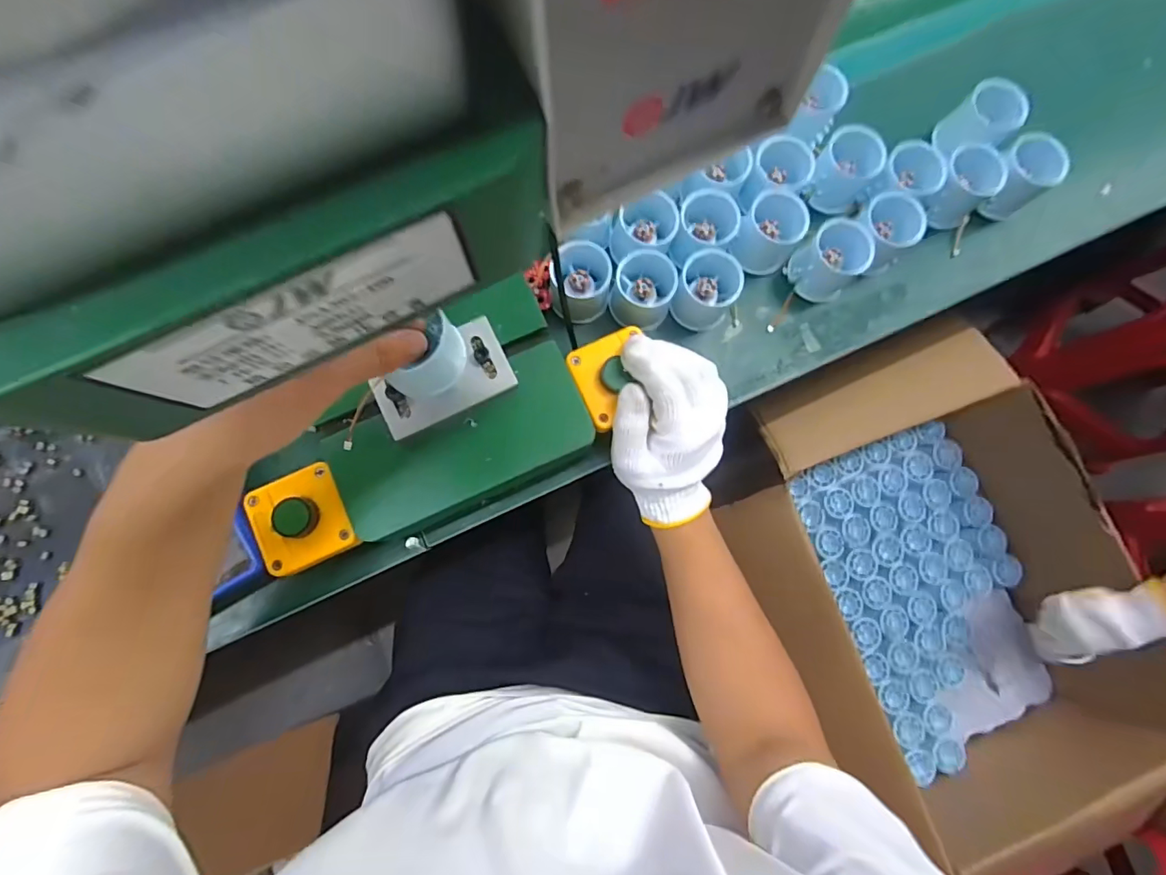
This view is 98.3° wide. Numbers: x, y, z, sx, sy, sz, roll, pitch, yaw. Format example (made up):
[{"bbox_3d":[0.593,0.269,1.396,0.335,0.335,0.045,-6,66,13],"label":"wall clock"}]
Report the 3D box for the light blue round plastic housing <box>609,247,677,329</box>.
[{"bbox_3d":[0.054,-0.132,0.445,0.053,0.051,0.056,0,80,-2],"label":"light blue round plastic housing"}]

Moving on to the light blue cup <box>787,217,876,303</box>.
[{"bbox_3d":[0.223,-0.159,0.456,0.059,0.052,0.055,-40,84,-7],"label":"light blue cup"}]

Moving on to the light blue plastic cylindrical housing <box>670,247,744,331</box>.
[{"bbox_3d":[0.108,-0.129,0.445,0.053,0.055,0.051,0,80,-2],"label":"light blue plastic cylindrical housing"}]

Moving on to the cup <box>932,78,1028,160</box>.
[{"bbox_3d":[0.382,-0.302,0.485,0.050,0.049,0.055,-40,84,-7],"label":"cup"}]

